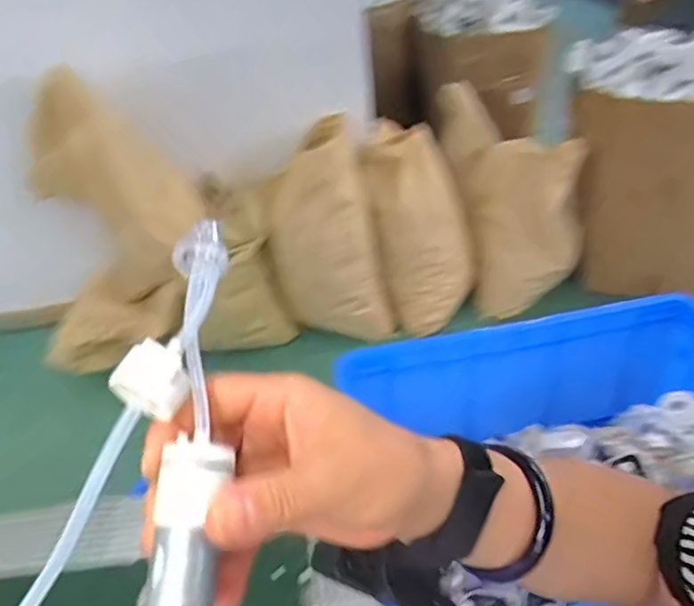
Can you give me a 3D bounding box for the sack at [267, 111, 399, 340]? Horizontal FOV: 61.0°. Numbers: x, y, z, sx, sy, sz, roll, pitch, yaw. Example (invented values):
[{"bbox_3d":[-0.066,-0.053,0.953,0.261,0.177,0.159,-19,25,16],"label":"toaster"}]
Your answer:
[{"bbox_3d":[-0.054,-0.192,1.797,0.356,0.591,0.222,0,36,10],"label":"sack"}]

